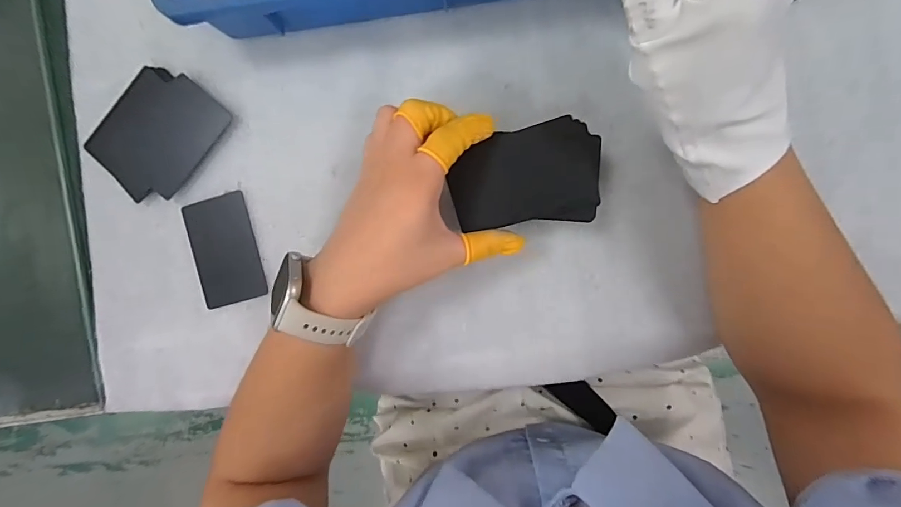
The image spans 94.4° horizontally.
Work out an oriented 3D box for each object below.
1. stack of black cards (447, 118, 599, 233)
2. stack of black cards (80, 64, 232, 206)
[{"bbox_3d":[0.048,-0.050,0.266,0.092,0.012,0.062,-3,93,6],"label":"stack of black cards"},{"bbox_3d":[-0.233,-0.095,0.332,0.084,0.008,0.102,42,95,1],"label":"stack of black cards"}]

